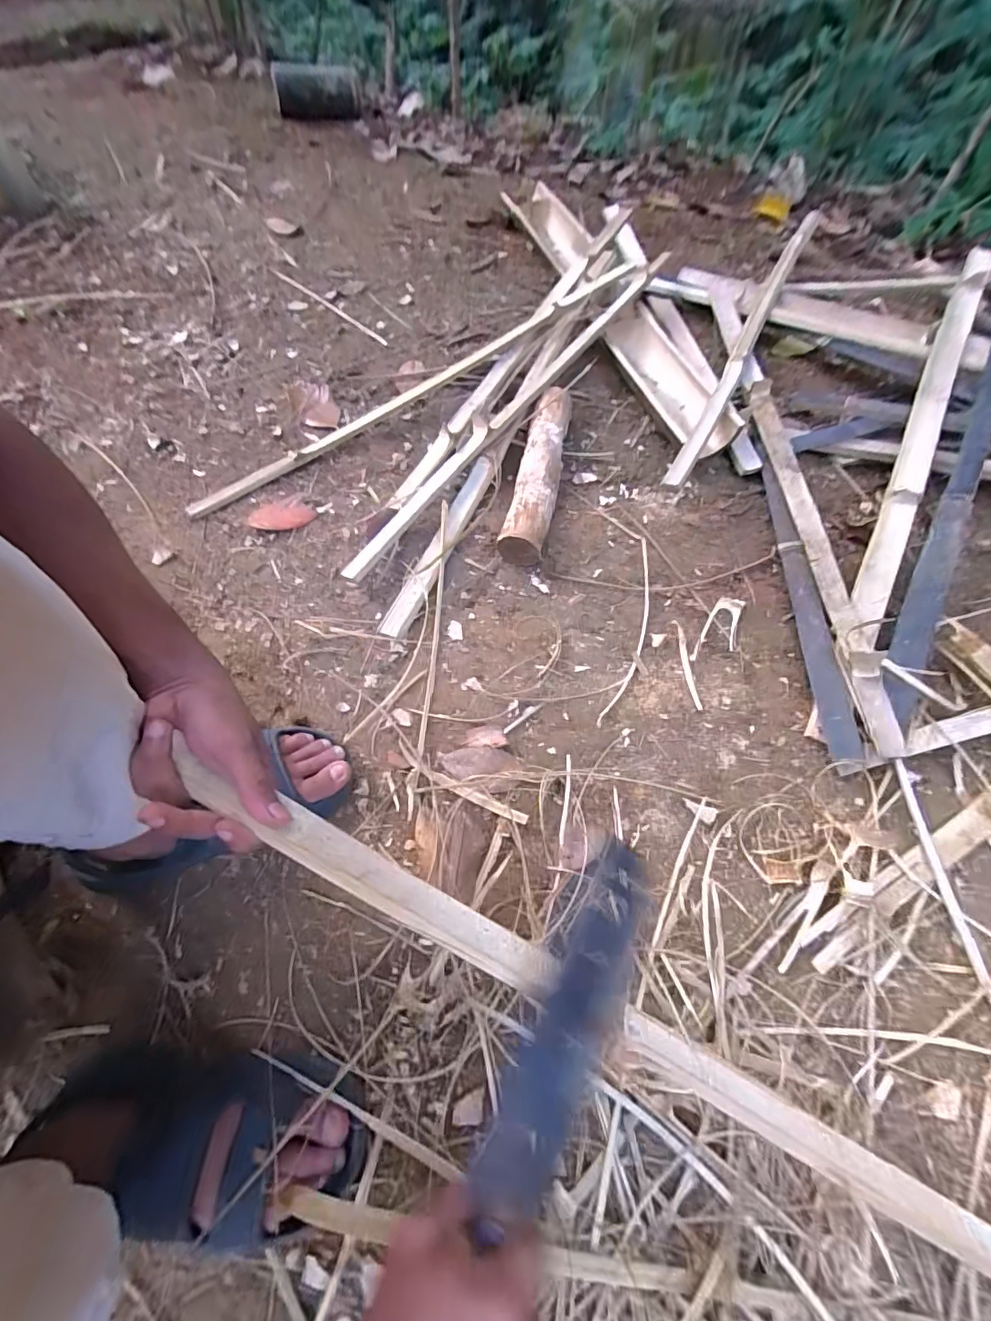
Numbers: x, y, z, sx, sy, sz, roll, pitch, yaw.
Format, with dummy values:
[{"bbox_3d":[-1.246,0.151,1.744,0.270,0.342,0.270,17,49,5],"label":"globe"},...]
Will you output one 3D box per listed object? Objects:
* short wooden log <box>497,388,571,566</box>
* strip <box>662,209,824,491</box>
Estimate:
[{"bbox_3d":[0.069,-0.283,0.733,0.062,0.062,0.313,12,64,7],"label":"short wooden log"},{"bbox_3d":[0.428,-0.550,0.810,0.030,0.029,0.787,26,67,13],"label":"strip"}]

